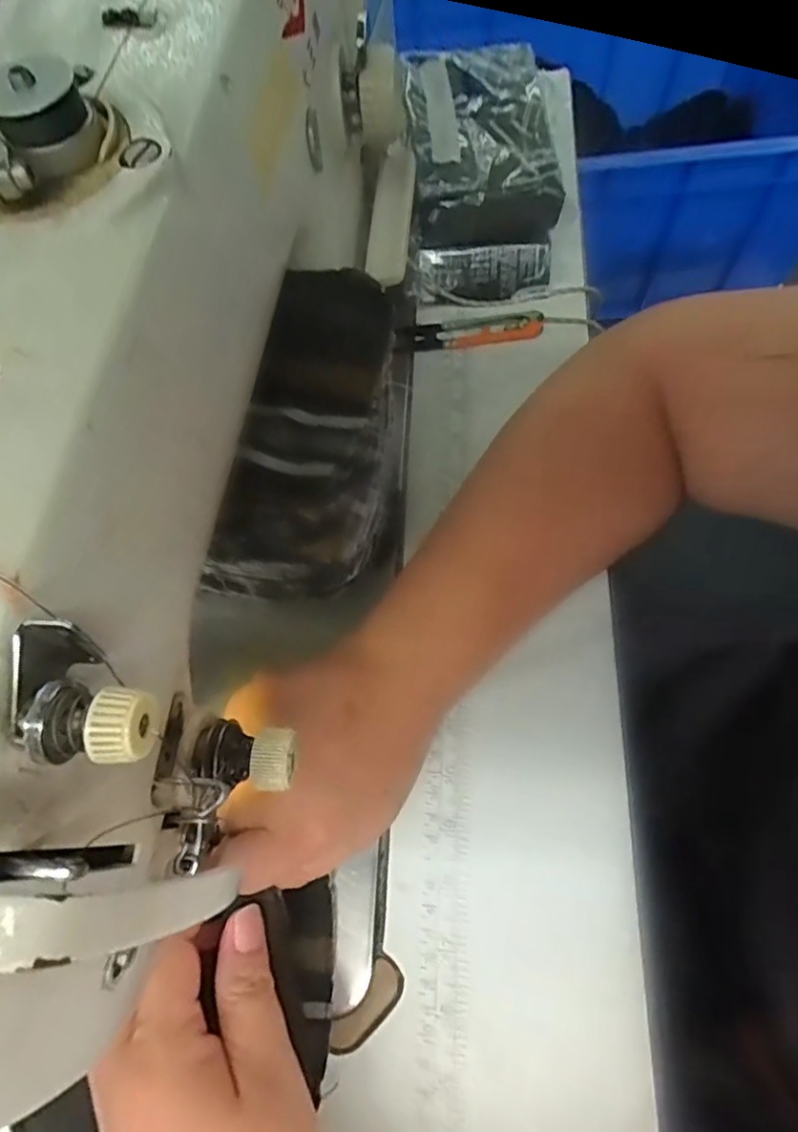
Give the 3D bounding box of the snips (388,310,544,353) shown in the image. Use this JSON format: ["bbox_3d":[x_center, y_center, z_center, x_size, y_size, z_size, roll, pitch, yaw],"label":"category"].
[{"bbox_3d":[0.045,-0.157,0.402,0.097,0.015,0.022,-4,66,3],"label":"snips"}]

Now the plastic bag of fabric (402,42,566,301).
[{"bbox_3d":[0.051,-0.264,0.404,0.093,0.081,0.147,-3,67,4],"label":"plastic bag of fabric"}]

